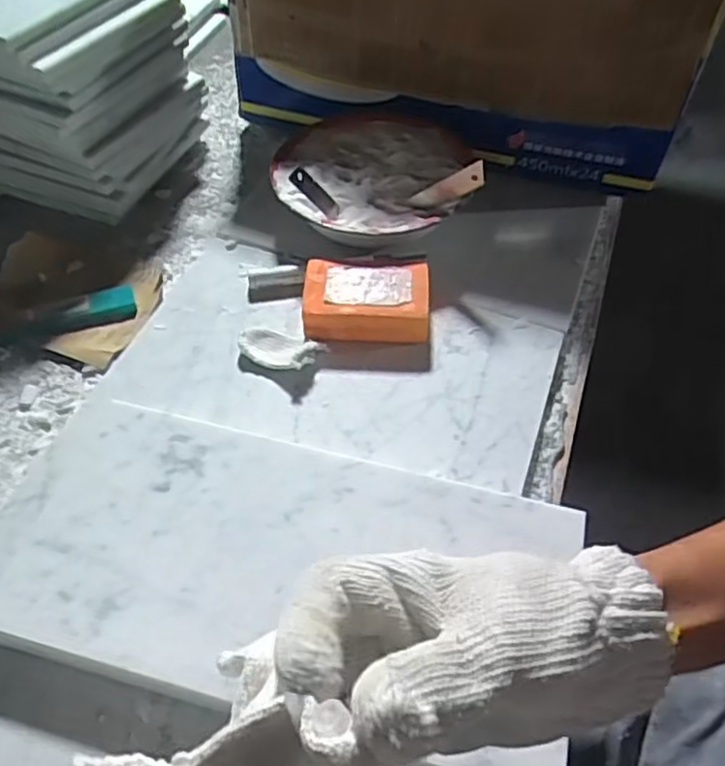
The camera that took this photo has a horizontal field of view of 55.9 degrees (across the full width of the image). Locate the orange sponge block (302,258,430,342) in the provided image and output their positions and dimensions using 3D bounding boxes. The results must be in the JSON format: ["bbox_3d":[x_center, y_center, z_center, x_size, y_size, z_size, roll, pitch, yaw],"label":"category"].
[{"bbox_3d":[0.003,-0.062,0.518,0.092,0.032,0.054,0,52,2],"label":"orange sponge block"}]

